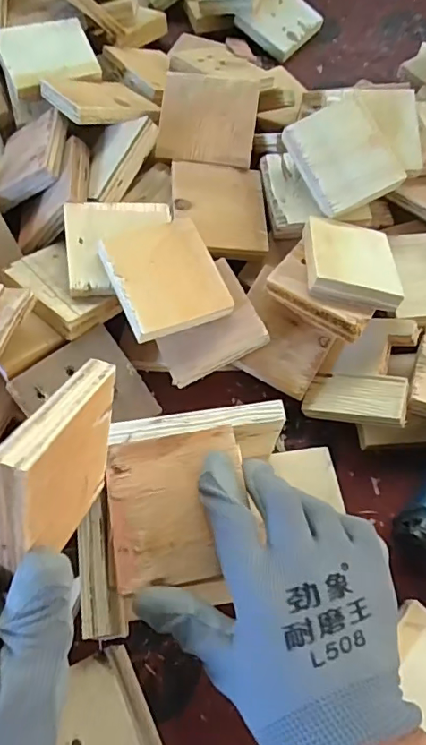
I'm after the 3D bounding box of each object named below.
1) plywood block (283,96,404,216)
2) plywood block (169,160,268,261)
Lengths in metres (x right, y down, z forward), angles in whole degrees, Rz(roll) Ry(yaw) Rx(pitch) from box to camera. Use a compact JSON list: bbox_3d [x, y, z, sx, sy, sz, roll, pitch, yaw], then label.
[{"bbox_3d":[0.117,-0.194,0.460,0.077,0.016,0.094,-30,86,-6],"label":"plywood block"},{"bbox_3d":[0.006,-0.149,0.472,0.086,0.010,0.097,1,68,-11],"label":"plywood block"}]

